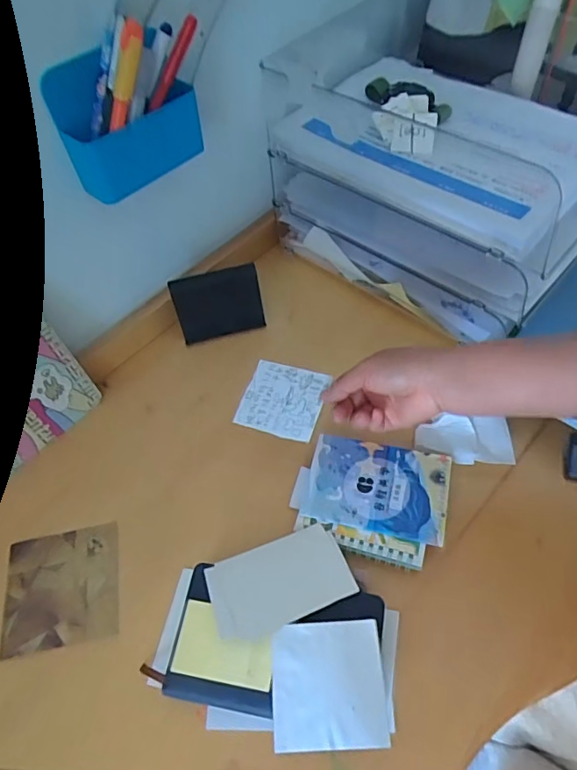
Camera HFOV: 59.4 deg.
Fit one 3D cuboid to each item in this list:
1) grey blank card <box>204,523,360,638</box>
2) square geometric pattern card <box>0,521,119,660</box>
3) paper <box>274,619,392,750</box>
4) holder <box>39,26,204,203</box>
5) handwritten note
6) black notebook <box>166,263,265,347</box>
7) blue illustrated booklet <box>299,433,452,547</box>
[{"bbox_3d":[-0.006,0.157,0.409,0.110,0.007,0.068,-15,43,-17],"label":"grey blank card"},{"bbox_3d":[-0.200,0.177,0.446,0.098,0.004,0.097,-11,55,-3],"label":"square geometric pattern card"},{"bbox_3d":[0.029,0.213,0.363,0.079,0.009,0.078,-4,55,2],"label":"paper"},{"bbox_3d":[-0.134,-0.226,0.432,0.115,0.098,0.043,-38,60,-20],"label":"holder"},{"bbox_3d":[-0.006,0.012,0.460,0.076,0.004,0.064,13,73,22],"label":"handwritten note"},{"bbox_3d":[-0.079,-0.092,0.575,0.095,0.079,0.004,-14,38,-5],"label":"black notebook"},{"bbox_3d":[0.080,0.091,0.459,0.124,0.006,0.083,9,58,13],"label":"blue illustrated booklet"}]

